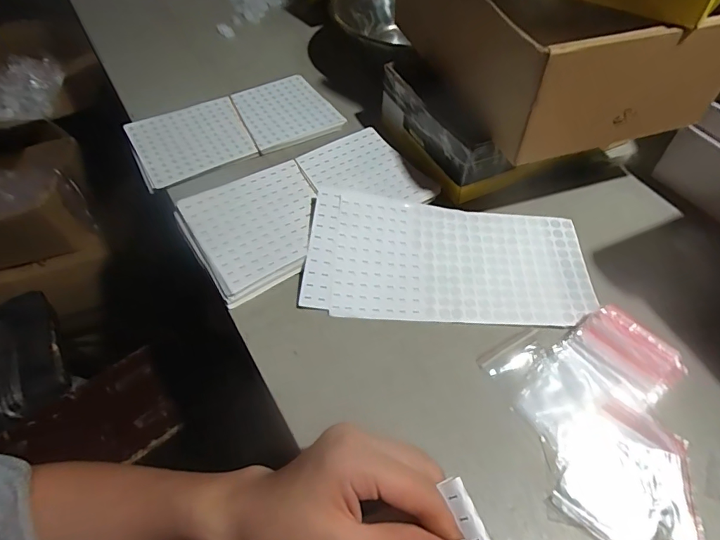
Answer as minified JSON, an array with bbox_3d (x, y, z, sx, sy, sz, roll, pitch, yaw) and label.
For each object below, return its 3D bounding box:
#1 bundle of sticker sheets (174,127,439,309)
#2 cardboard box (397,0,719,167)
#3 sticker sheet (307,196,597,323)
[{"bbox_3d":[-0.053,-0.065,0.453,0.233,0.021,0.134,-26,57,-20],"label":"bundle of sticker sheets"},{"bbox_3d":[0.179,-0.248,0.446,0.192,0.095,0.287,-16,53,-12],"label":"cardboard box"},{"bbox_3d":[0.079,-0.010,0.410,0.249,0.025,0.122,4,52,1],"label":"sticker sheet"}]

